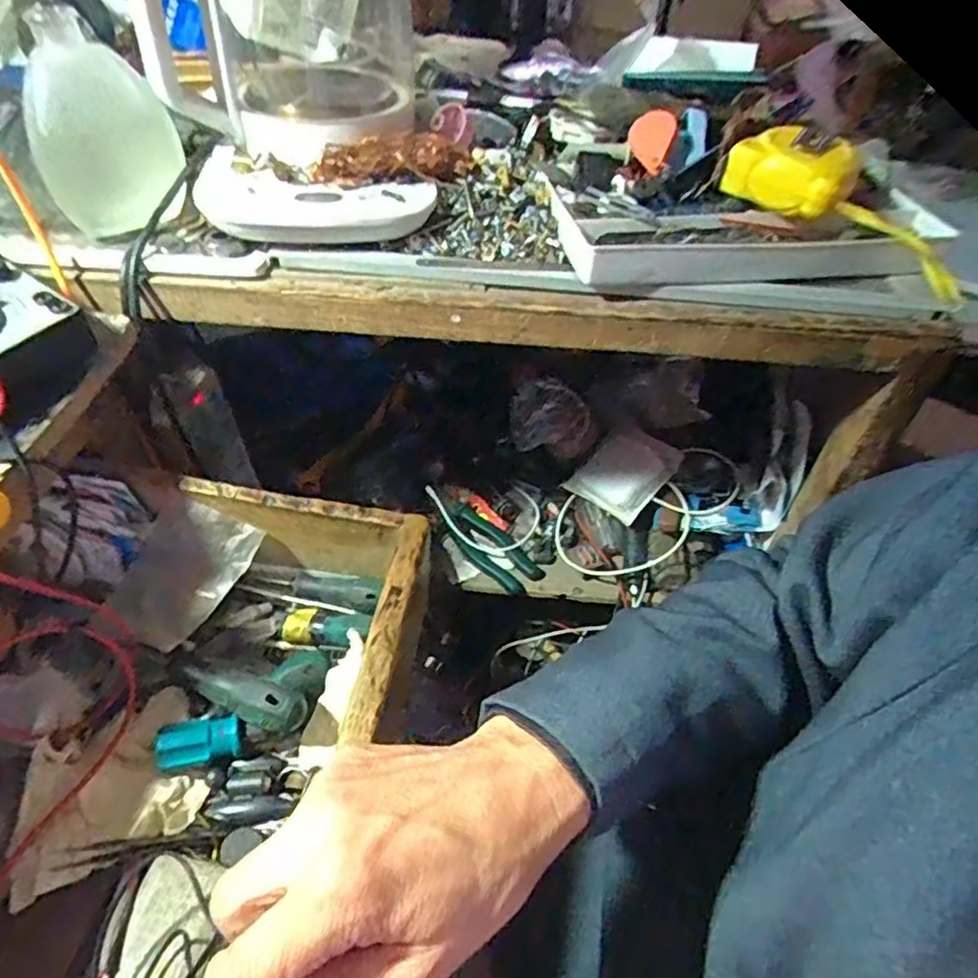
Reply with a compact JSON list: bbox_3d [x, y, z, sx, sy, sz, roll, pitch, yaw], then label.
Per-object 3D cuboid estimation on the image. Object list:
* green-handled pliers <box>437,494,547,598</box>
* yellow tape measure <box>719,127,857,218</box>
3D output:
[{"bbox_3d":[-0.004,0.066,0.787,0.151,0.035,0.057,31,54,22],"label":"green-handled pliers"},{"bbox_3d":[0.218,-0.231,0.471,0.081,0.039,0.057,24,51,17],"label":"yellow tape measure"}]

